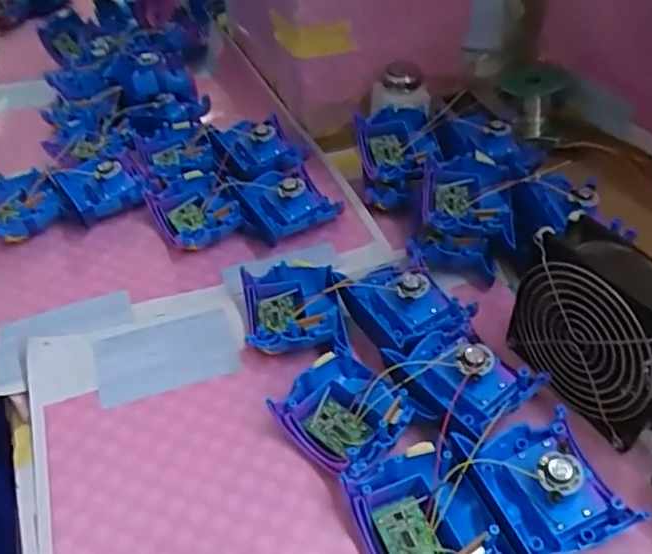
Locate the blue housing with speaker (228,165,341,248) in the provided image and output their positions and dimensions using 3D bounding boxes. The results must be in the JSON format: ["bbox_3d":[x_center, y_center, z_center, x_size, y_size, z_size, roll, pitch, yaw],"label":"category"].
[{"bbox_3d":[-0.042,-0.070,0.600,0.088,0.045,0.081,-24,46,-21],"label":"blue housing with speaker"}]

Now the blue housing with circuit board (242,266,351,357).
[{"bbox_3d":[-0.026,0.029,0.497,0.076,0.037,0.084,-8,42,-4],"label":"blue housing with circuit board"}]

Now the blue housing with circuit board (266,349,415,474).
[{"bbox_3d":[0.015,0.096,0.425,0.073,0.036,0.075,-34,50,-29],"label":"blue housing with circuit board"}]

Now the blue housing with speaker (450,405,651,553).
[{"bbox_3d":[0.132,0.135,0.376,0.088,0.043,0.089,-18,44,-15],"label":"blue housing with speaker"}]

